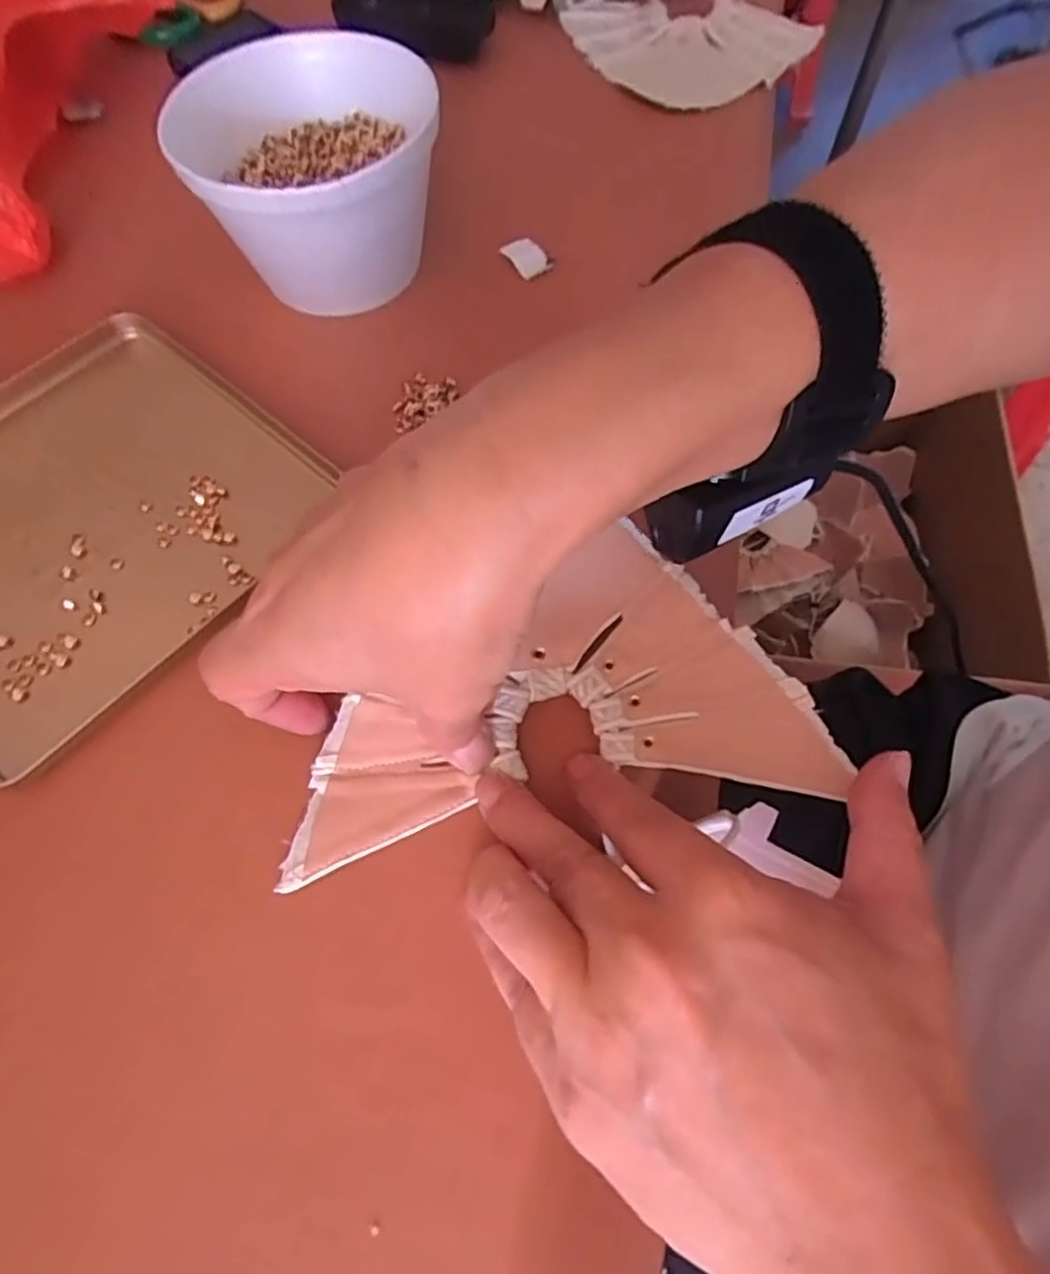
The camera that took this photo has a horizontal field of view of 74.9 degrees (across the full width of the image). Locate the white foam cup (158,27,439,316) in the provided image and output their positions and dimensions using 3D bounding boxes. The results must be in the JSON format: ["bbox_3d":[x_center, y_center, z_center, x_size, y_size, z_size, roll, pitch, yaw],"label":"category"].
[{"bbox_3d":[-0.105,-0.235,0.360,0.125,0.078,0.123,-10,64,-3],"label":"white foam cup"}]

